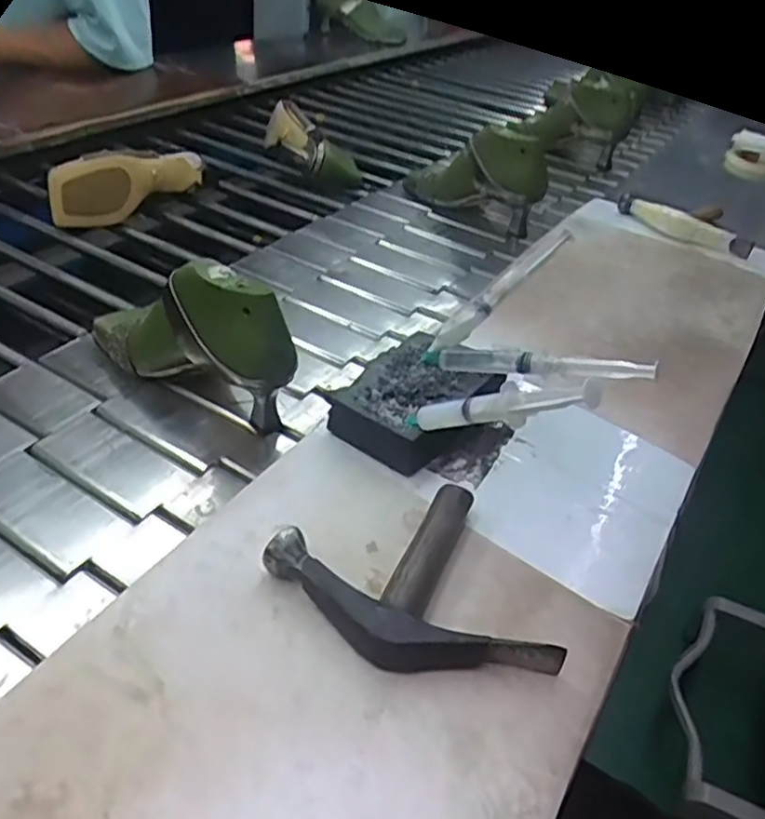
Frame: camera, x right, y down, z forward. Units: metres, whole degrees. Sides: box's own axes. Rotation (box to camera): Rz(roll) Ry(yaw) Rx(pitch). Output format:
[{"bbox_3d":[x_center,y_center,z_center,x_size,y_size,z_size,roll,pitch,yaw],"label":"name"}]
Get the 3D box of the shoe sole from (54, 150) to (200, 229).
[{"bbox_3d":[-0.310,-0.281,0.893,0.044,0.080,0.212,29,43,28],"label":"shoe sole"}]

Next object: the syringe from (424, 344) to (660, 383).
[{"bbox_3d":[0.108,-0.033,0.510,0.165,0.020,0.012,7,34,28],"label":"syringe"}]

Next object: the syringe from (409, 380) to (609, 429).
[{"bbox_3d":[0.066,-0.002,0.436,0.146,0.026,0.015,-10,18,48],"label":"syringe"}]

